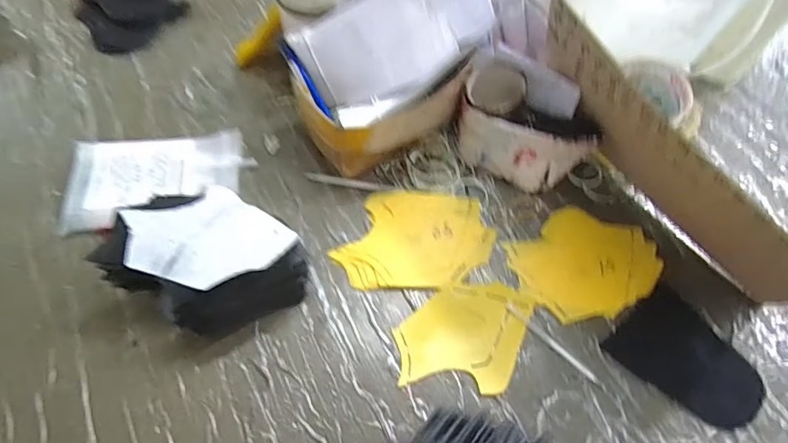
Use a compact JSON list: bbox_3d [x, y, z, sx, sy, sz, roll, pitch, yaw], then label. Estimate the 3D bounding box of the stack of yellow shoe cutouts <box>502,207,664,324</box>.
[{"bbox_3d":[0.200,0.041,0.488,0.143,0.006,0.116,-28,62,-17],"label":"stack of yellow shoe cutouts"}]

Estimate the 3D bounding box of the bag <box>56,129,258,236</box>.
[{"bbox_3d":[-0.253,-0.050,0.505,0.181,0.026,0.108,-7,61,-8],"label":"bag"}]

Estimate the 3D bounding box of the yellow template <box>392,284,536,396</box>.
[{"bbox_3d":[0.069,0.107,0.447,0.125,0.004,0.100,6,61,1],"label":"yellow template"}]

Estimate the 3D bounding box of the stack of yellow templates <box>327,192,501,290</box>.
[{"bbox_3d":[0.023,0.017,0.493,0.157,0.007,0.111,1,60,-4],"label":"stack of yellow templates"}]

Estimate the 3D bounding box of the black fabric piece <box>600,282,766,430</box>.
[{"bbox_3d":[0.275,0.129,0.438,0.091,0.008,0.125,-37,69,-22],"label":"black fabric piece"}]

